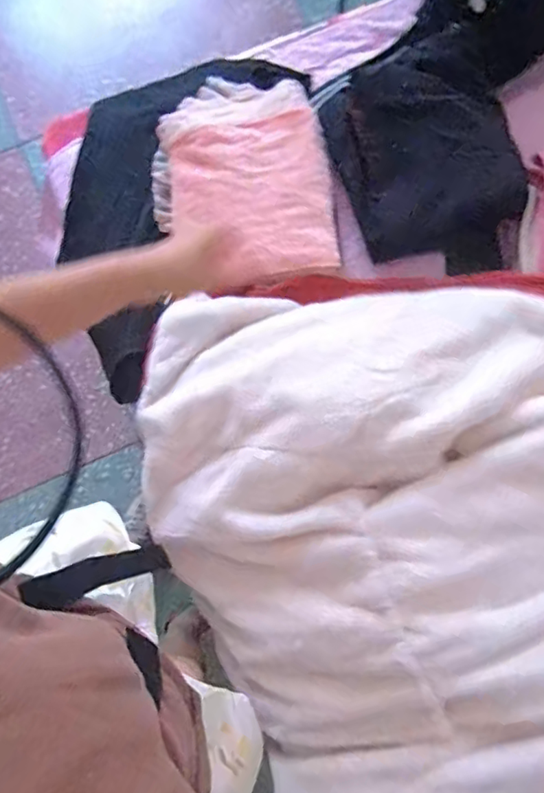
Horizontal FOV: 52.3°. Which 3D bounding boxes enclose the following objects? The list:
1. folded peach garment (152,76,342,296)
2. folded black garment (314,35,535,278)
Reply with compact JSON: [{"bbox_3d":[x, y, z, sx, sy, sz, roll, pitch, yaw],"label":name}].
[{"bbox_3d":[-0.048,-0.339,0.865,0.269,0.048,0.344,-13,76,-1],"label":"folded peach garment"},{"bbox_3d":[0.242,-0.367,0.866,0.270,0.040,0.349,-23,94,9],"label":"folded black garment"}]

